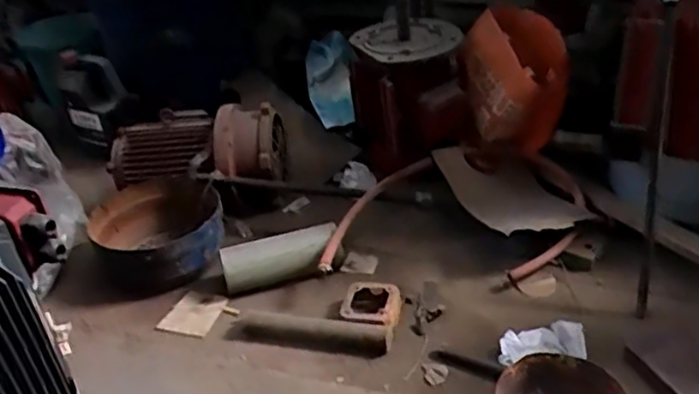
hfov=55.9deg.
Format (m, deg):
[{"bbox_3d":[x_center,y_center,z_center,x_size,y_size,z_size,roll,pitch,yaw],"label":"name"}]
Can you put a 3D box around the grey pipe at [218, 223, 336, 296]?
[{"bbox_3d":[-0.139,0.112,1.281,0.233,0.084,0.077,-19,33,6],"label":"grey pipe"}]

